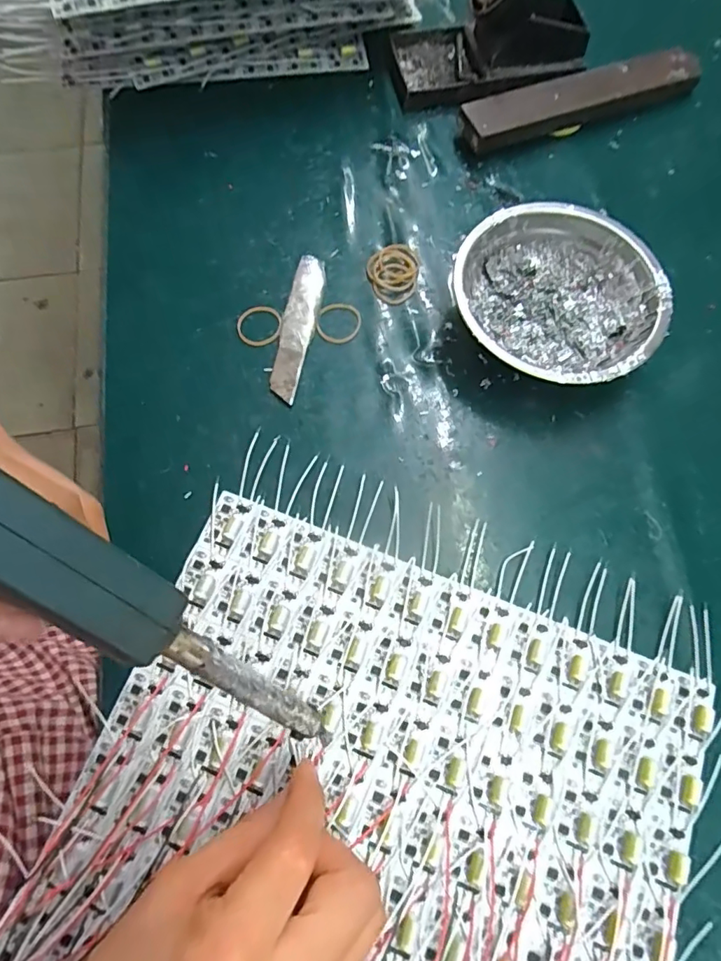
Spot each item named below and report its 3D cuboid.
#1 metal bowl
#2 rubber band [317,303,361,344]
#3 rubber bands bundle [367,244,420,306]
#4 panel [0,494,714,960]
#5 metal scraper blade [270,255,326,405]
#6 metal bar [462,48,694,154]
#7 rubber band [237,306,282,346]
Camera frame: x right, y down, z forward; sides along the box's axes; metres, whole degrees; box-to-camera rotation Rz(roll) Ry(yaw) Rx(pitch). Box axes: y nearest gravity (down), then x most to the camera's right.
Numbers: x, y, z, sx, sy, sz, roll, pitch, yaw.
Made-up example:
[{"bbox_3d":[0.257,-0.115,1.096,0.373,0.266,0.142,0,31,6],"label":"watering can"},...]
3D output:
[{"bbox_3d":[0.121,-0.111,0.328,0.124,0.041,0.119,0,71,-1],"label":"metal bowl"},{"bbox_3d":[-0.014,-0.105,0.345,0.028,0.004,0.031,19,72,6],"label":"rubber band"},{"bbox_3d":[0.022,-0.142,0.356,0.034,0.006,0.044,7,71,2],"label":"rubber bands bundle"},{"bbox_3d":[0.010,0.163,0.252,0.284,0.009,0.239,21,72,6],"label":"panel"},{"bbox_3d":[-0.041,-0.100,0.338,0.020,0.012,0.102,12,72,3],"label":"metal scraper blade"},{"bbox_3d":[0.170,-0.290,0.395,0.189,0.025,0.034,-20,73,-7],"label":"metal bar"},{"bbox_3d":[-0.067,-0.103,0.342,0.029,0.004,0.030,0,71,-1],"label":"rubber band"}]

